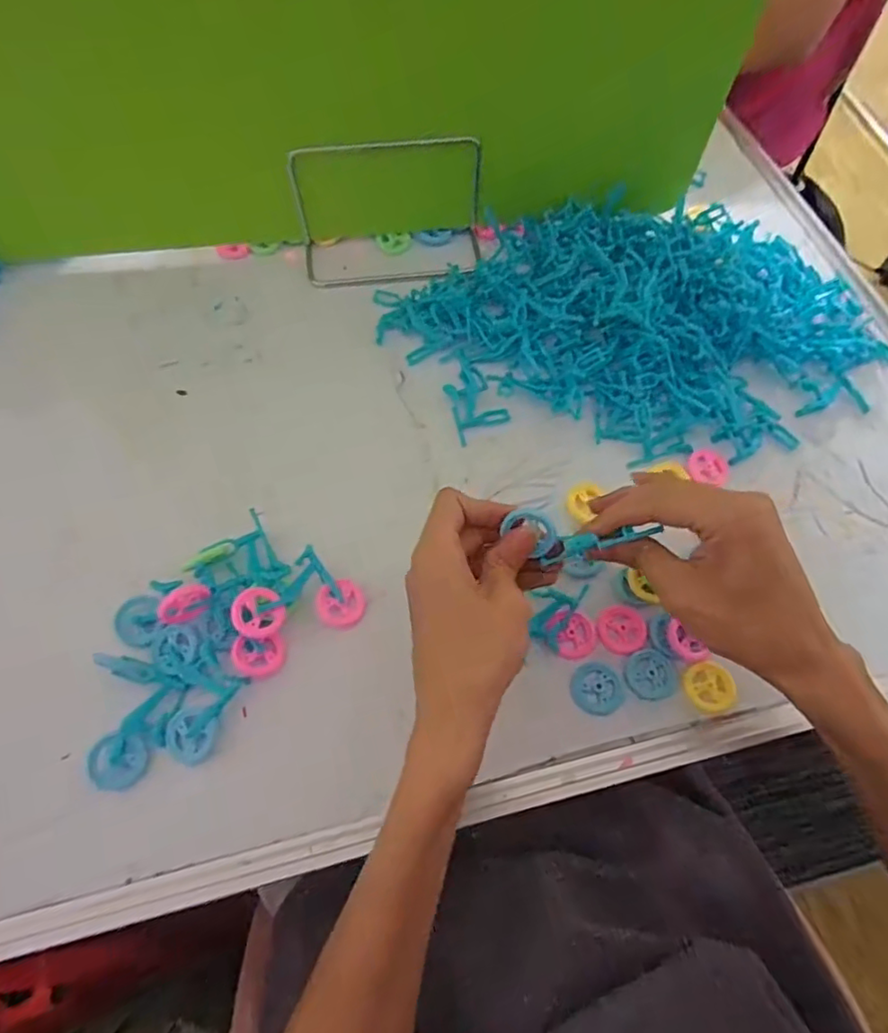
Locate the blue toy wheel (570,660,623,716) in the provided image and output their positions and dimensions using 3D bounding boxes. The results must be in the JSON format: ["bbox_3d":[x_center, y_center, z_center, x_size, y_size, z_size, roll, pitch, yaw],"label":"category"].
[{"bbox_3d":[0.091,0.102,0.347,0.030,0.004,0.030,1,63,-1],"label":"blue toy wheel"}]

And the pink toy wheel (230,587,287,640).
[{"bbox_3d":[-0.108,0.056,0.342,0.029,0.004,0.029,7,74,-25],"label":"pink toy wheel"}]

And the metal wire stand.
[{"bbox_3d":[-0.042,-0.241,0.467,0.151,0.084,0.068,-4,64,-4],"label":"metal wire stand"}]

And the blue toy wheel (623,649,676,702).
[{"bbox_3d":[0.124,0.094,0.350,0.029,0.004,0.029,1,63,-1],"label":"blue toy wheel"}]

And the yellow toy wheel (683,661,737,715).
[{"bbox_3d":[0.158,0.101,0.347,0.029,0.004,0.029,1,63,-1],"label":"yellow toy wheel"}]

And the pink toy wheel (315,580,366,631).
[{"bbox_3d":[-0.063,0.054,0.361,0.030,0.004,0.029,6,73,-19],"label":"pink toy wheel"}]

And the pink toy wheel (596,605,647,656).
[{"bbox_3d":[0.111,0.069,0.361,0.029,0.004,0.029,1,63,-1],"label":"pink toy wheel"}]

